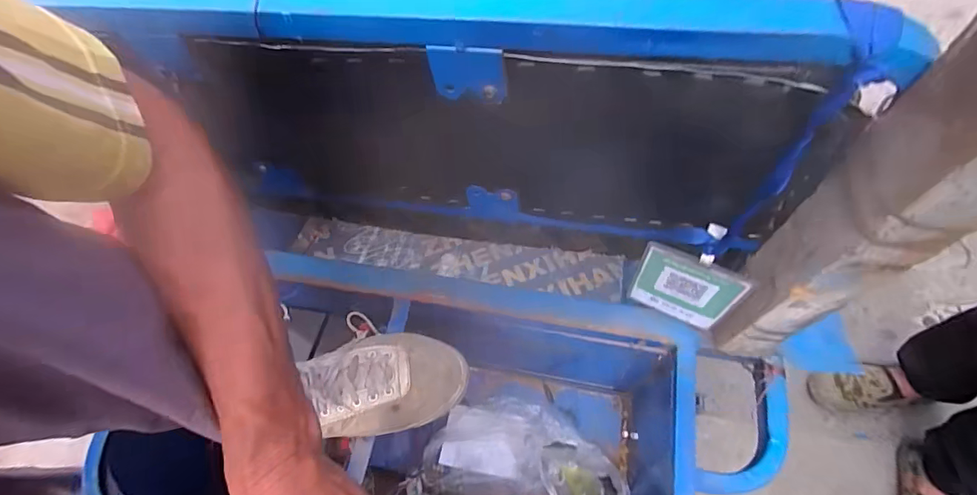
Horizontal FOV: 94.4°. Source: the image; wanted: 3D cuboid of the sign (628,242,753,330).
[{"bbox_3d":[0.192,0.043,0.450,0.092,0.121,0.008,24,65,15],"label":"sign"}]

